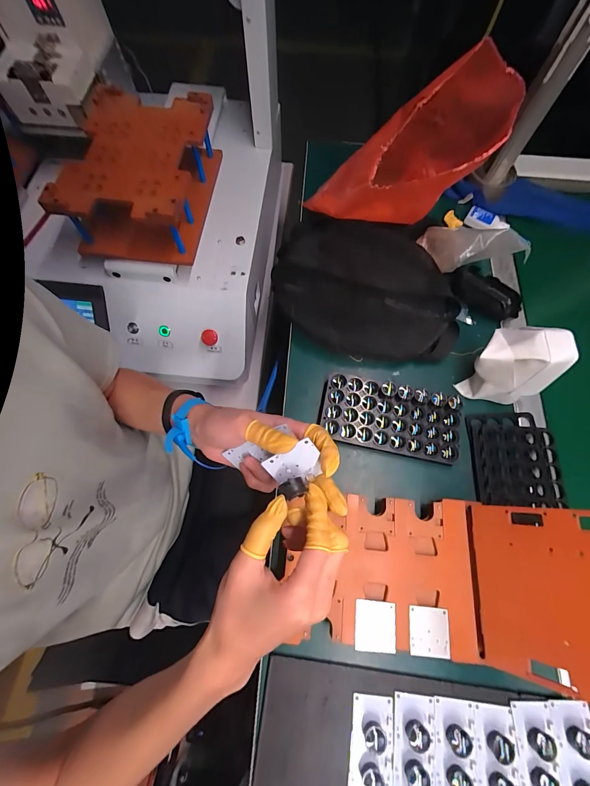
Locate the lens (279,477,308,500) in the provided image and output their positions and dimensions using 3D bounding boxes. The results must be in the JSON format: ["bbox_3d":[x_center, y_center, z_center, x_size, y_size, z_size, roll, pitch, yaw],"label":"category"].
[{"bbox_3d":[-0.002,0.078,0.261,0.022,0.007,0.015,-17,71,-7],"label":"lens"}]

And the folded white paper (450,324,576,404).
[{"bbox_3d":[0.296,-0.037,0.442,0.099,0.117,0.074,24,72,7],"label":"folded white paper"}]

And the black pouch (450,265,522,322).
[{"bbox_3d":[0.315,-0.163,0.535,0.115,0.034,0.047,38,74,12],"label":"black pouch"}]

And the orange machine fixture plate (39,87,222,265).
[{"bbox_3d":[-0.251,-0.365,0.539,0.202,0.100,0.277,9,70,2],"label":"orange machine fixture plate"}]

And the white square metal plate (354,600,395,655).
[{"bbox_3d":[0.091,0.263,0.362,0.044,0.004,0.048,5,70,1],"label":"white square metal plate"}]

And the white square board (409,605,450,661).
[{"bbox_3d":[0.150,0.267,0.360,0.044,0.004,0.048,5,70,1],"label":"white square board"}]

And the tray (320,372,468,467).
[{"bbox_3d":[0.136,0.035,0.460,0.192,0.028,0.097,15,71,4],"label":"tray"}]

